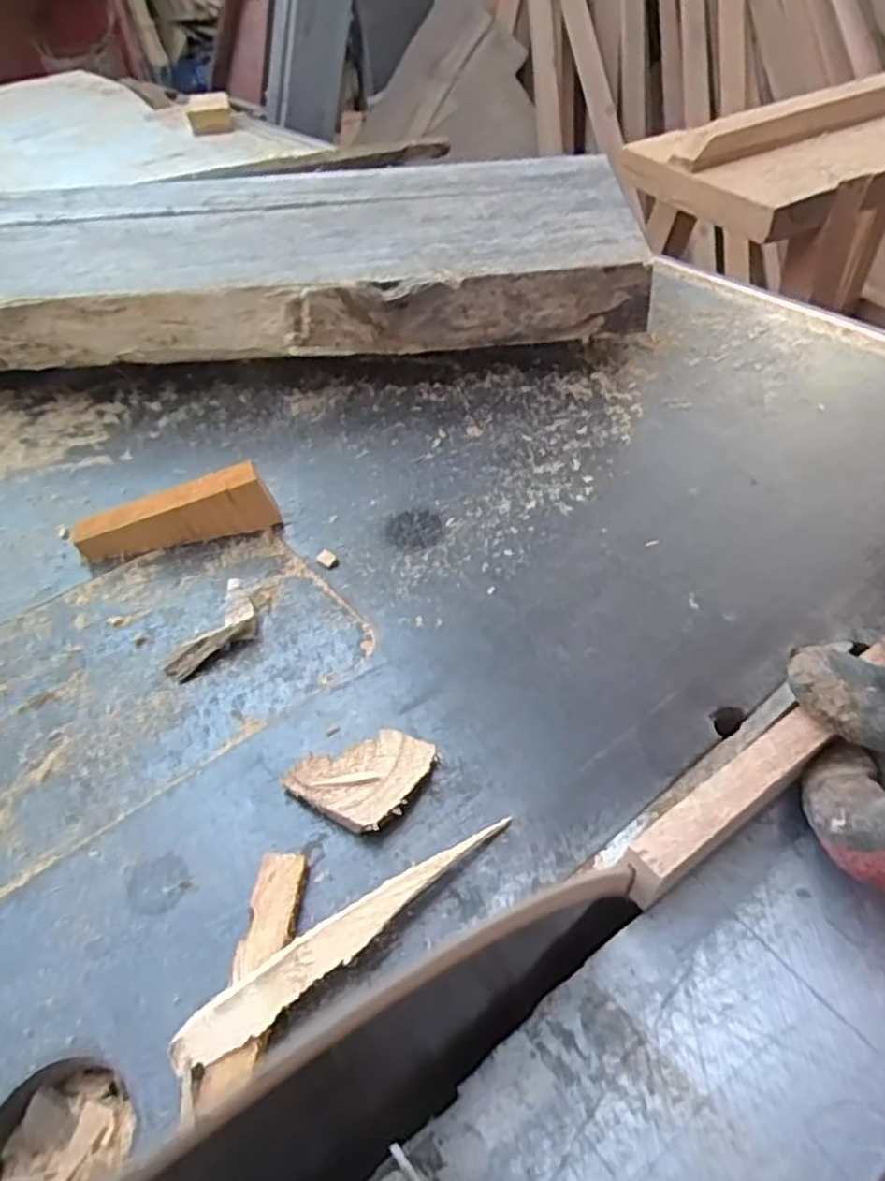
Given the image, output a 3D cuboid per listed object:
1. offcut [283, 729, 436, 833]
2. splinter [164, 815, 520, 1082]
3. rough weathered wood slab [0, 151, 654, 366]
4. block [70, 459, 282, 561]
[{"bbox_3d":[-0.031,0.070,0.289,0.047,0.009,0.044,21,52,23],"label":"offcut"},{"bbox_3d":[-0.028,0.112,0.244,0.123,0.011,0.017,-28,50,-20],"label":"splinter"},{"bbox_3d":[-0.174,-0.247,0.540,0.593,0.043,0.252,-3,46,2],"label":"rough weathered wood slab"},{"bbox_3d":[-0.141,-0.041,0.388,0.102,0.036,0.016,-11,46,-5],"label":"block"}]

